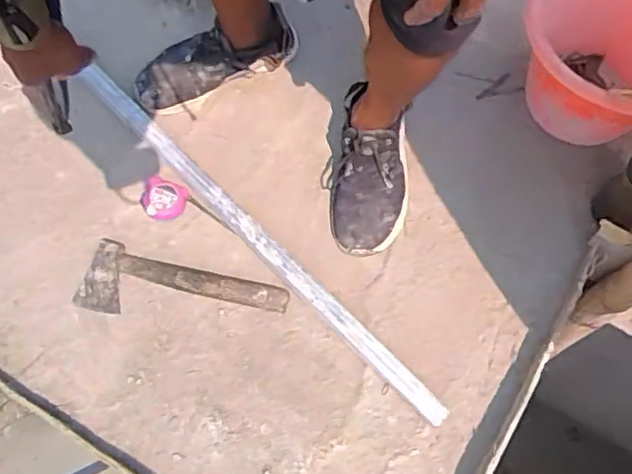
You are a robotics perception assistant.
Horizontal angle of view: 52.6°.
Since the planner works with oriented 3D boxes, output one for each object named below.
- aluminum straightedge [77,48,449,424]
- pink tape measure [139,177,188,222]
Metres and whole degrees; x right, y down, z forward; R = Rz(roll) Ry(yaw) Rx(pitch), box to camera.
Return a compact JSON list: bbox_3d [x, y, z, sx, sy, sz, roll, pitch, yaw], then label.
[{"bbox_3d":[-0.104,-0.009,1.003,0.039,0.049,0.785,-42,74,-13],"label":"aluminum straightedge"},{"bbox_3d":[-0.254,-0.063,1.037,0.078,0.030,0.065,21,71,5],"label":"pink tape measure"}]

